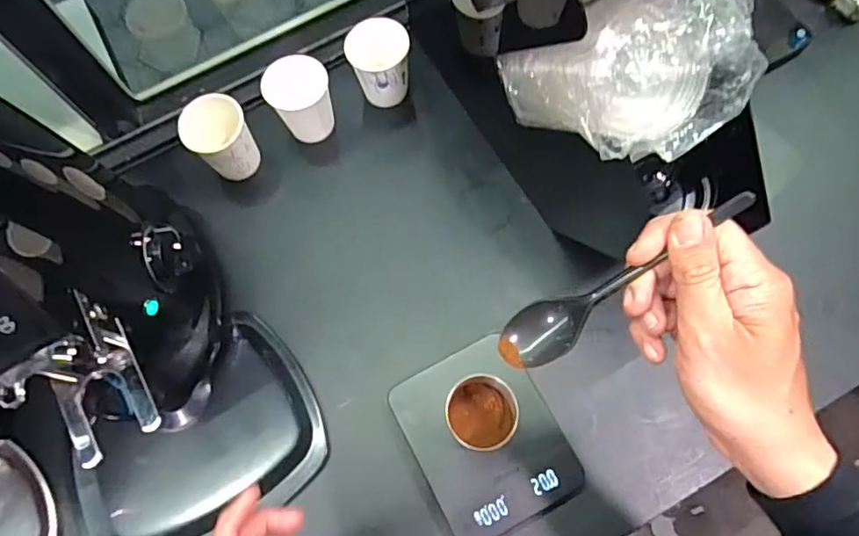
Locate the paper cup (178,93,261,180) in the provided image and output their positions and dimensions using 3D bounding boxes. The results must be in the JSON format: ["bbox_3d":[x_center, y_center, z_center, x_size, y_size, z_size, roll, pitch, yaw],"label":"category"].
[{"bbox_3d":[-0.225,-0.138,0.616,0.067,0.092,0.061,-1,71,2],"label":"paper cup"}]

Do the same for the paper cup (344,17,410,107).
[{"bbox_3d":[-0.055,-0.228,0.639,0.066,0.091,0.062,-1,71,2],"label":"paper cup"}]

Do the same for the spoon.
[{"bbox_3d":[0.102,0.007,0.300,0.150,0.007,0.032,-36,72,15],"label":"spoon"}]

